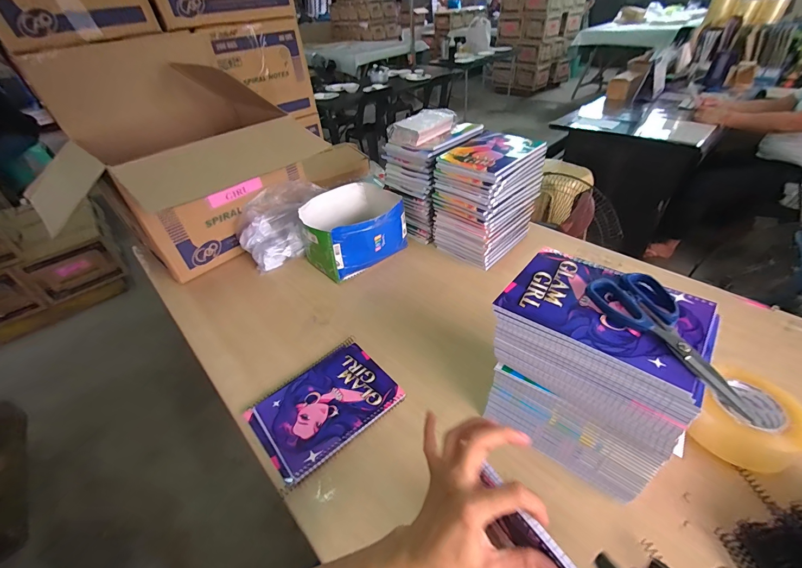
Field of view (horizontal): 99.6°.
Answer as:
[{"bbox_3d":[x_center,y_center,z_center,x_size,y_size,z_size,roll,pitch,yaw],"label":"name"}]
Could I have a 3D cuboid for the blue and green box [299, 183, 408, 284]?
[{"bbox_3d":[-0.107,-0.134,0.827,0.245,0.135,0.211,-26,44,-23],"label":"blue and green box"}]

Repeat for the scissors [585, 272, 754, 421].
[{"bbox_3d":[0.270,0.047,0.338,0.074,0.015,0.166,-14,40,-10],"label":"scissors"}]

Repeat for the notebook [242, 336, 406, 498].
[{"bbox_3d":[-0.123,0.189,0.542,0.206,0.020,0.163,-31,46,-27],"label":"notebook"}]

